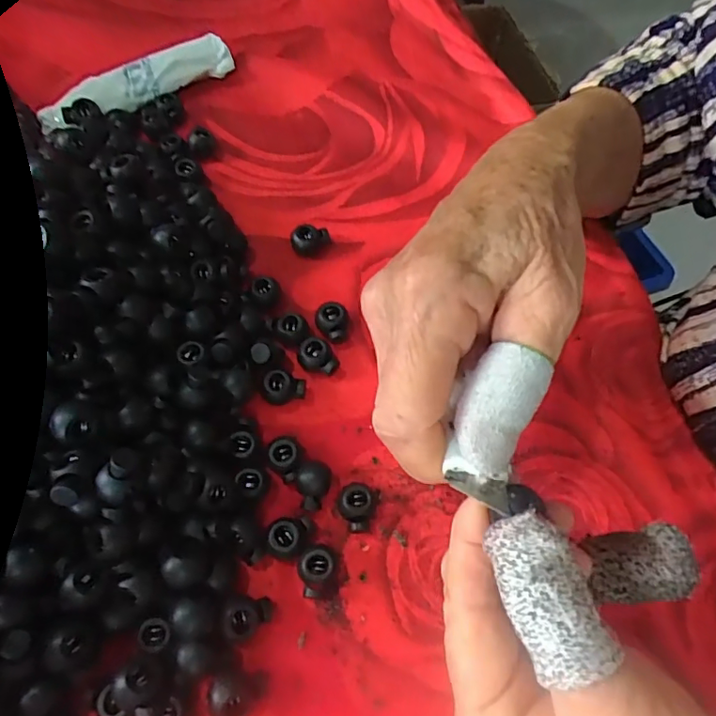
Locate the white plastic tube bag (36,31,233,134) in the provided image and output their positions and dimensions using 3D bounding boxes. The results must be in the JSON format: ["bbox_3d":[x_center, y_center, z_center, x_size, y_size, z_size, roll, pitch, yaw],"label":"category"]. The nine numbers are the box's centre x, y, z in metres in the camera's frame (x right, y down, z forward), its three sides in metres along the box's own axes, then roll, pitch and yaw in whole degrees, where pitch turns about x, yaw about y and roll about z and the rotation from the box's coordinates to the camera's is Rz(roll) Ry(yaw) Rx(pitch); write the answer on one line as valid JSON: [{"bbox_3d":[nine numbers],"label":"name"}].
[{"bbox_3d":[-0.128,-0.159,0.311,0.112,0.019,0.022,-29,67,-16],"label":"white plastic tube bag"}]

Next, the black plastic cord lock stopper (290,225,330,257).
[{"bbox_3d":[-0.024,-0.059,0.271,0.019,0.010,0.013,-6,63,-5],"label":"black plastic cord lock stopper"}]

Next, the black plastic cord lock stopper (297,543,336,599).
[{"bbox_3d":[-0.016,0.081,0.204,0.014,0.012,0.019,4,62,0],"label":"black plastic cord lock stopper"}]

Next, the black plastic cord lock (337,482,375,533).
[{"bbox_3d":[-0.001,0.061,0.217,0.014,0.011,0.019,2,62,-1],"label":"black plastic cord lock"}]

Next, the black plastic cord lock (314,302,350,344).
[{"bbox_3d":[-0.012,-0.016,0.250,0.015,0.011,0.018,3,62,-1],"label":"black plastic cord lock"}]

